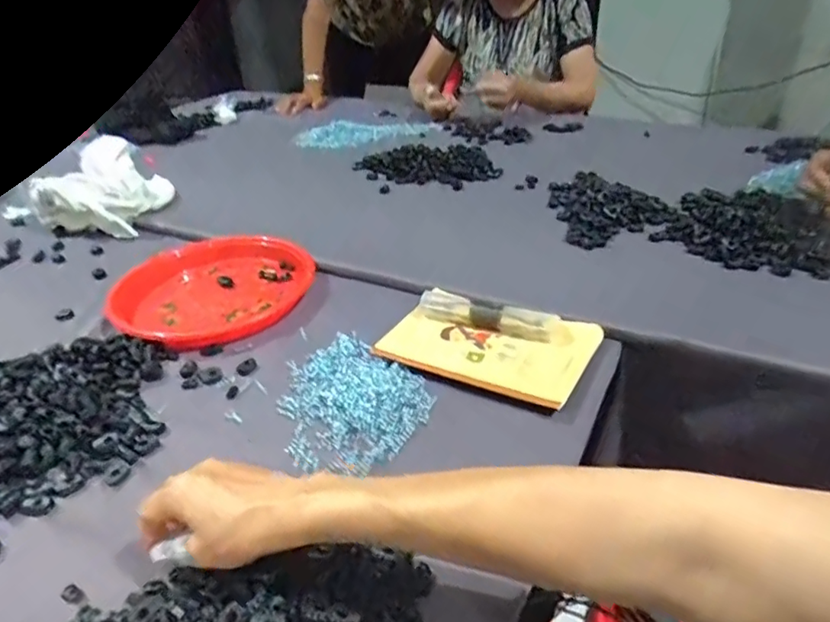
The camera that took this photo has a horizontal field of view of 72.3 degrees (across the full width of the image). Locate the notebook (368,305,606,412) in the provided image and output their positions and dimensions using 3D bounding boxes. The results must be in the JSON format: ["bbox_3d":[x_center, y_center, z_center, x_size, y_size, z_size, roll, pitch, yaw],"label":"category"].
[{"bbox_3d":[0.074,0.033,0.604,0.206,0.008,0.132,14,36,26],"label":"notebook"}]

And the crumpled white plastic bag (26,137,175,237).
[{"bbox_3d":[-0.555,-0.224,1.022,0.174,0.122,0.202,-2,32,3],"label":"crumpled white plastic bag"}]

